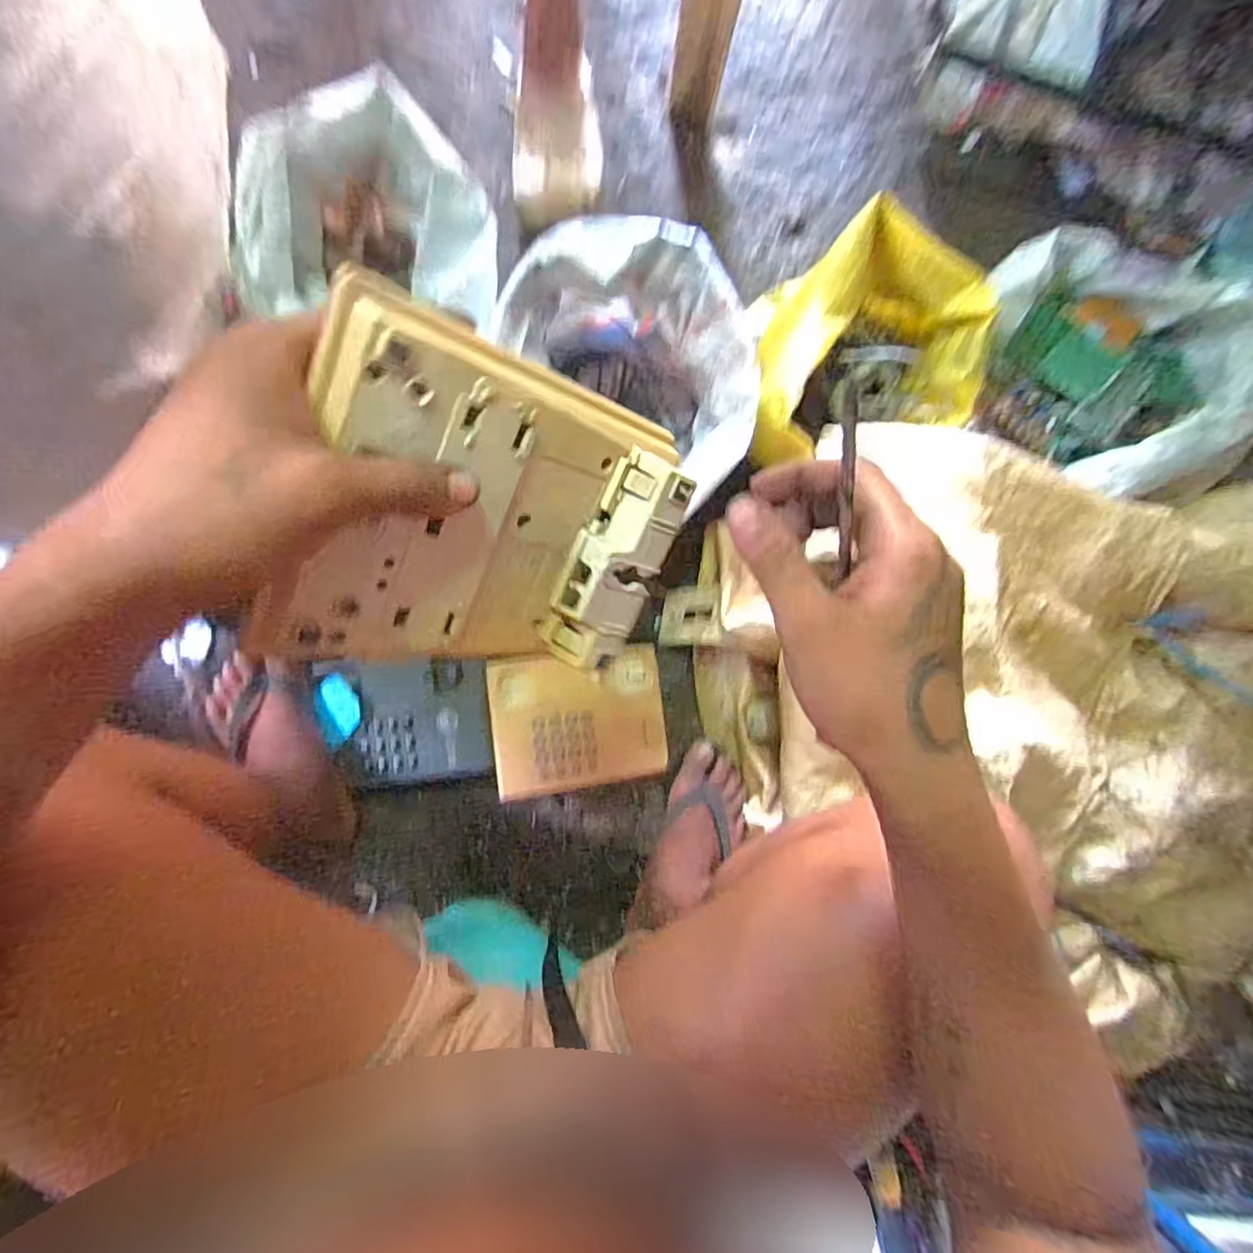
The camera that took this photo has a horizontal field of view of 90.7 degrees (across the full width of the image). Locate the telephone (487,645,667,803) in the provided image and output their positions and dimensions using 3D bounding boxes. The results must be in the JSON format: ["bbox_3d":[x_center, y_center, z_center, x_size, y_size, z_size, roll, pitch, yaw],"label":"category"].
[{"bbox_3d":[-0.053,0.106,0.718,0.194,0.059,0.150,-6,87,-9],"label":"telephone"}]

